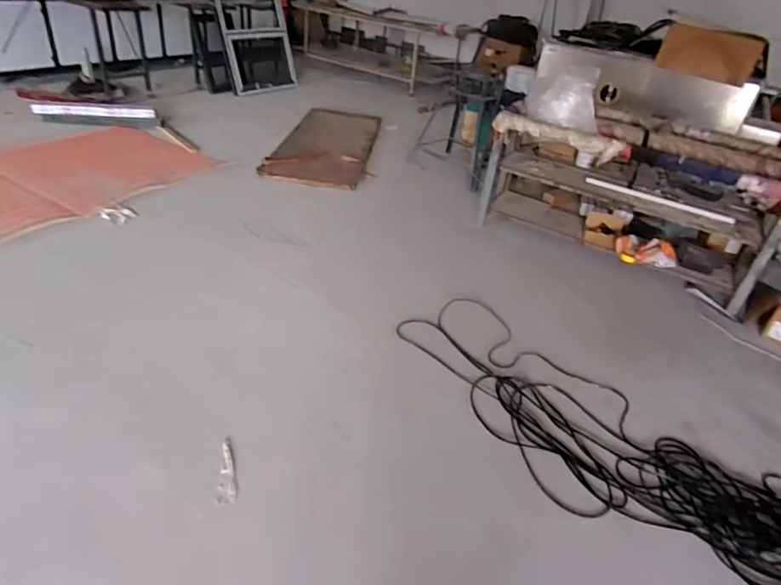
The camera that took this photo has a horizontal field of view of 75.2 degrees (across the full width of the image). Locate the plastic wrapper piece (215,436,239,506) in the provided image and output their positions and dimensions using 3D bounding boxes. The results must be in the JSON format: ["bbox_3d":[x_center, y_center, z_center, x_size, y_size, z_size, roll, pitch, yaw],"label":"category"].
[{"bbox_3d":[-0.546,0.597,1.726,0.067,0.007,0.296,-7,29,-10],"label":"plastic wrapper piece"}]

